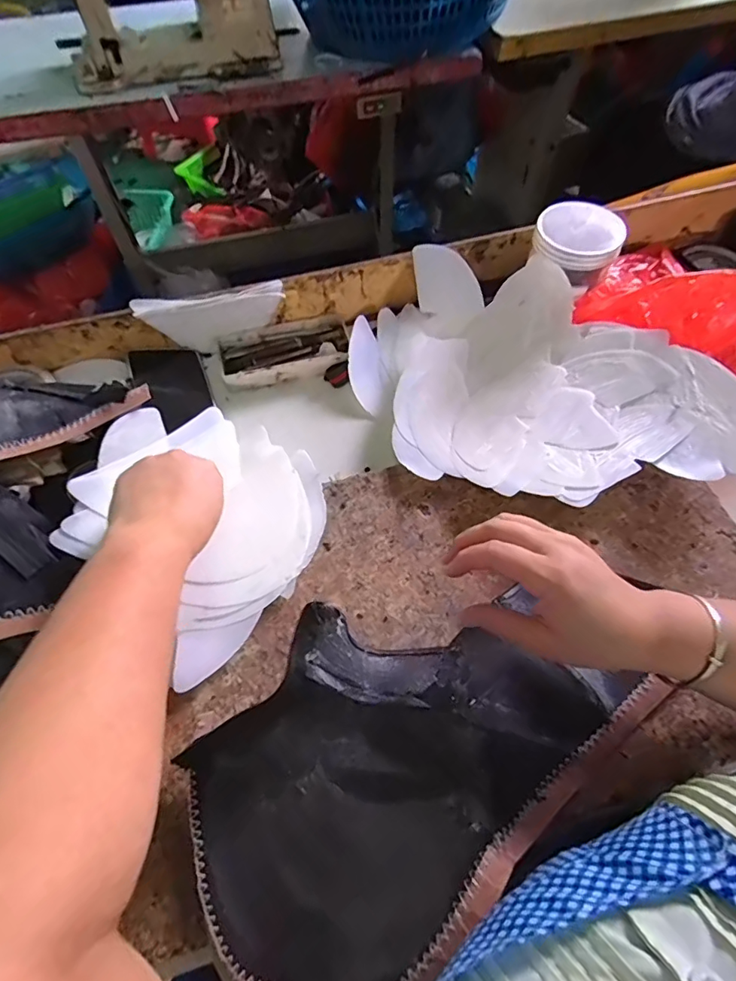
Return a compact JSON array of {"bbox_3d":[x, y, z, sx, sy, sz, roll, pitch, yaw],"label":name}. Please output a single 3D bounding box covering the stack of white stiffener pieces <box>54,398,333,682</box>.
[{"bbox_3d":[-0.150,0.016,0.429,0.210,0.038,0.201,38,67,20],"label":"stack of white stiffener pieces"}]

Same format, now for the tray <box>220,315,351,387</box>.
[{"bbox_3d":[-0.093,-0.160,0.568,0.146,0.021,0.075,-14,61,-7],"label":"tray"}]

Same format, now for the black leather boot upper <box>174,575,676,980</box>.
[{"bbox_3d":[0.033,0.158,0.321,0.316,0.068,0.179,-35,66,-17],"label":"black leather boot upper"}]

